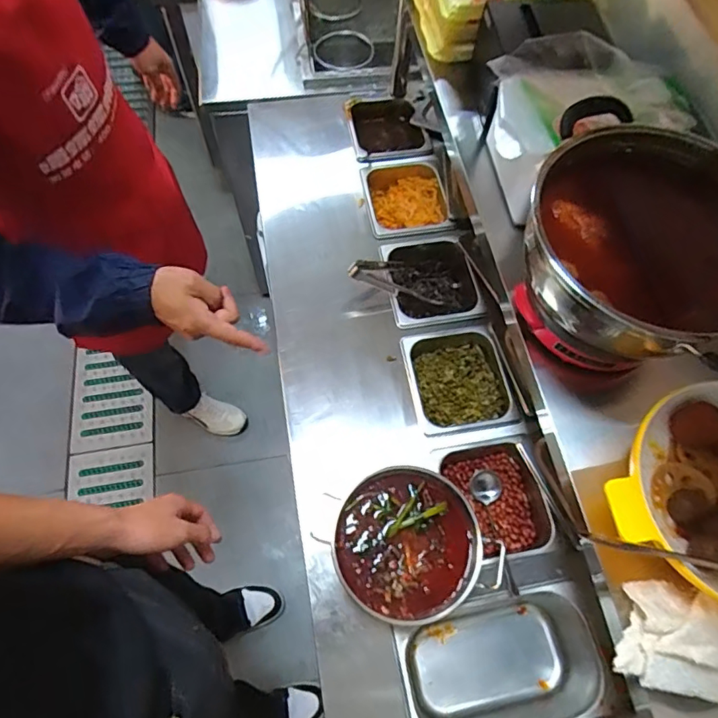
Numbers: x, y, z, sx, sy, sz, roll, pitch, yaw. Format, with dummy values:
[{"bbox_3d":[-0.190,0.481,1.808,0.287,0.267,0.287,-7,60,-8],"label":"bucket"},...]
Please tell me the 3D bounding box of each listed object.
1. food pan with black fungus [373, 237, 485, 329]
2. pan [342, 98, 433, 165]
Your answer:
[{"bbox_3d":[0.126,-0.130,0.901,0.168,0.078,0.171,1,65,-2],"label":"food pan with black fungus"},{"bbox_3d":[0.056,-0.467,1.061,0.152,0.076,0.187,-10,66,-7],"label":"pan"}]

